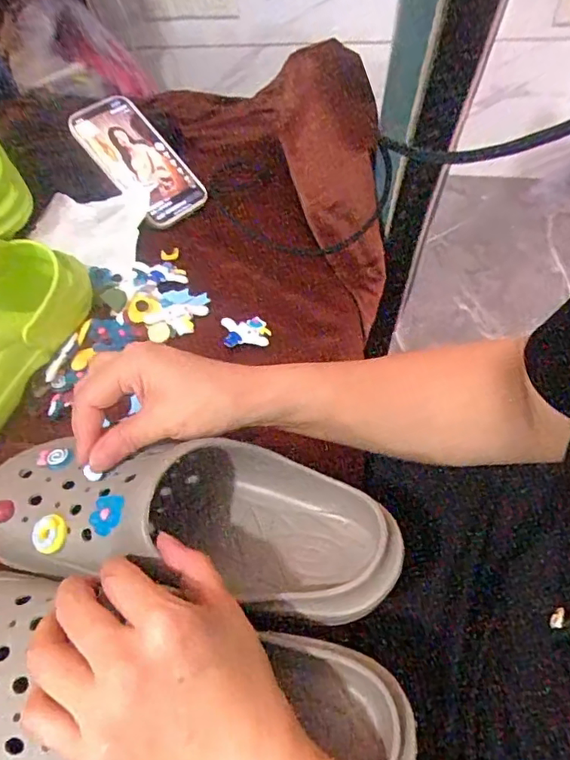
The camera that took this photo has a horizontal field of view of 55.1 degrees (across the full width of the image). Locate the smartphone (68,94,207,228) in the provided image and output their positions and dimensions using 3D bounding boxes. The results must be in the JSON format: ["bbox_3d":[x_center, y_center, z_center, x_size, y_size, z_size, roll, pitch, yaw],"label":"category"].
[{"bbox_3d":[-0.169,-0.260,0.642,0.091,0.013,0.172,-38,86,-29],"label":"smartphone"}]

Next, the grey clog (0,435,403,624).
[{"bbox_3d":[-0.068,0.087,0.356,0.271,0.079,0.106,8,52,-2],"label":"grey clog"}]

